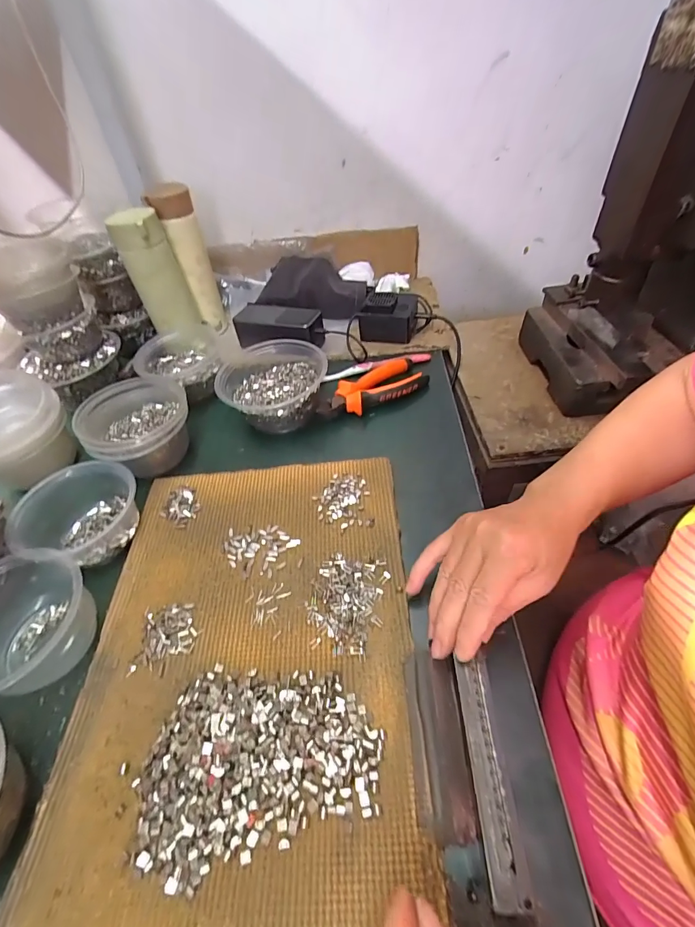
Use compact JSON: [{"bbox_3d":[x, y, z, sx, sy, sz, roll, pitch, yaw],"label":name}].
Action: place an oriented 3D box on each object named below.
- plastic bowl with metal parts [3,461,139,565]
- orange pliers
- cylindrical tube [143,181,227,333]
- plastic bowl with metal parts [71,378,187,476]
[{"bbox_3d":[-0.274,0.048,0.411,0.109,0.048,0.099,6,49,11],"label":"plastic bowl with metal parts"},{"bbox_3d":[0.029,-0.101,0.525,0.147,0.019,0.065,-21,49,-12],"label":"orange pliers"},{"bbox_3d":[-0.233,-0.299,0.610,0.055,0.199,0.062,-19,49,-11],"label":"cylindrical tube"},{"bbox_3d":[-0.237,-0.041,0.471,0.106,0.072,0.114,-3,48,3],"label":"plastic bowl with metal parts"}]

